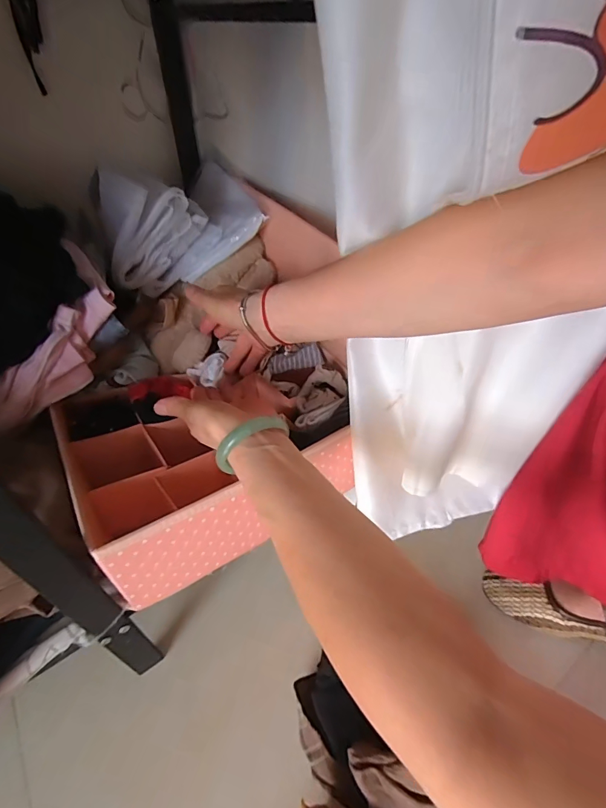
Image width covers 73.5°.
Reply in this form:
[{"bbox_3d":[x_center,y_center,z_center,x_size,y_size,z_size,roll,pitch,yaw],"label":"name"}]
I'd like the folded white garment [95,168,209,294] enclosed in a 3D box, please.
[{"bbox_3d":[-0.206,-0.217,0.525,0.139,0.141,0.049,10,10,-7],"label":"folded white garment"}]

